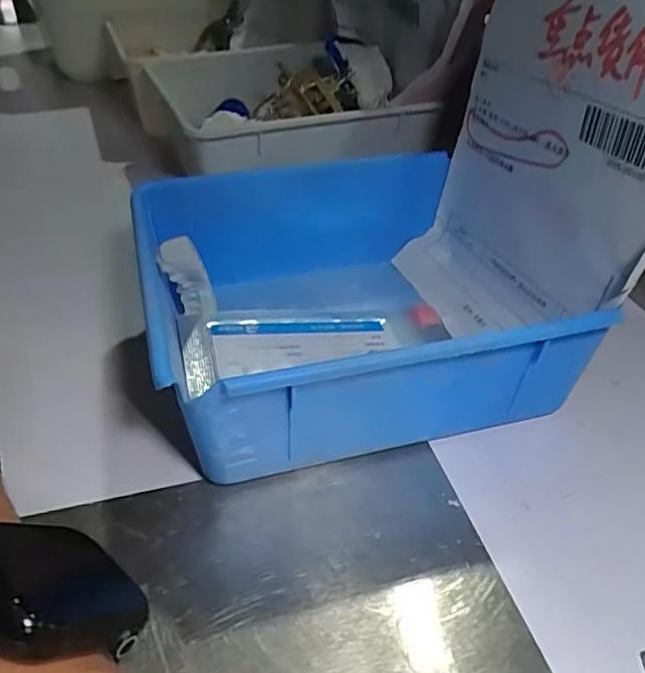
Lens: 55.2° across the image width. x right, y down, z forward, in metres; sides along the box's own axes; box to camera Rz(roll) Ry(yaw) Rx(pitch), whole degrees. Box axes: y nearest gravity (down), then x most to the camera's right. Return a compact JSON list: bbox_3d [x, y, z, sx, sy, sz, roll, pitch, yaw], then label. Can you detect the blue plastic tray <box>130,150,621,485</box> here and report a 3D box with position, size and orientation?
[{"bbox_3d":[0.007,-0.015,0.275,0.158,0.065,0.146,-10,41,-13],"label":"blue plastic tray"}]

